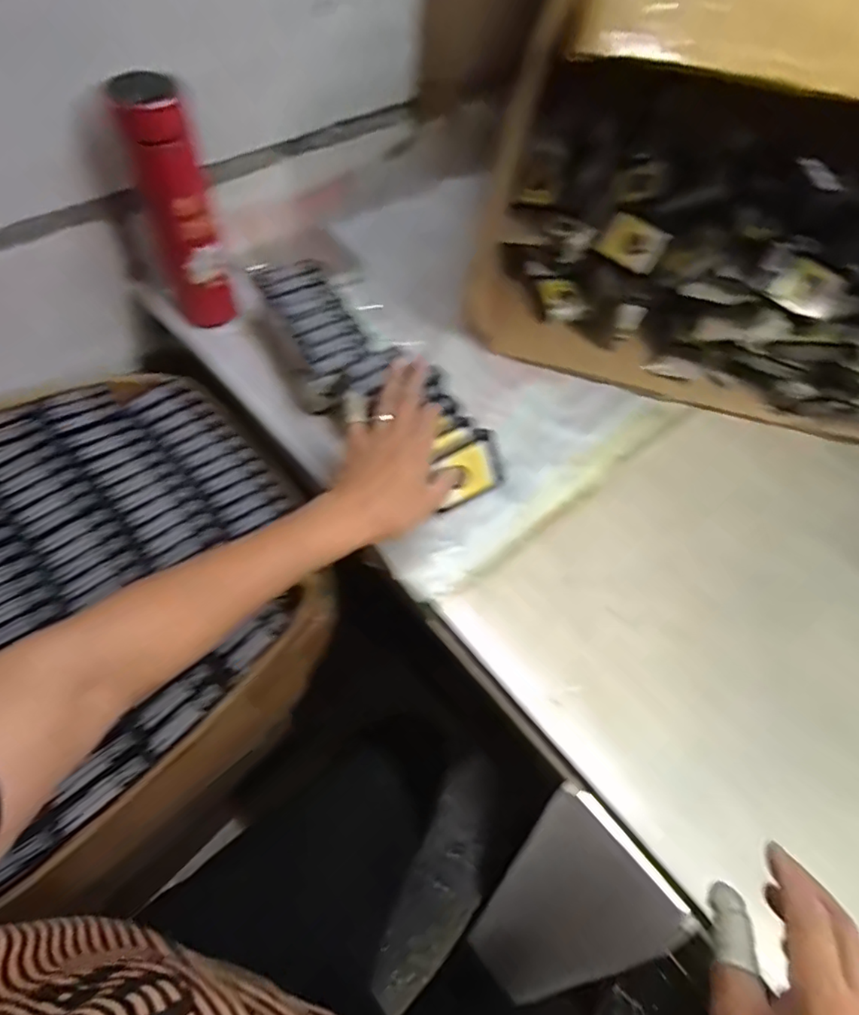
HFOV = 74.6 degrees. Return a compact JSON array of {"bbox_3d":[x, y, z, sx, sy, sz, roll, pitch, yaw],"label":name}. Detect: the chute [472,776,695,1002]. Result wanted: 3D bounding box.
[{"bbox_3d":[0.099,0.303,0.421,0.112,0.017,0.153,44,102,19],"label":"chute"}]

